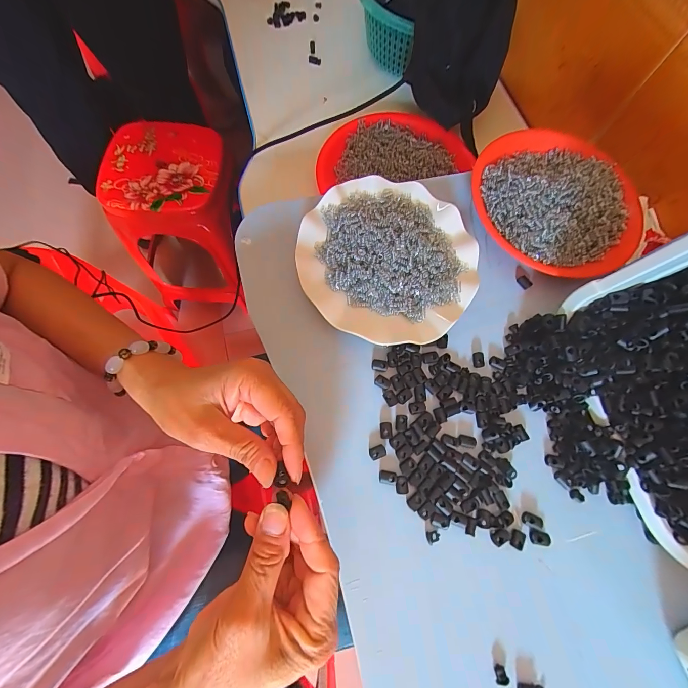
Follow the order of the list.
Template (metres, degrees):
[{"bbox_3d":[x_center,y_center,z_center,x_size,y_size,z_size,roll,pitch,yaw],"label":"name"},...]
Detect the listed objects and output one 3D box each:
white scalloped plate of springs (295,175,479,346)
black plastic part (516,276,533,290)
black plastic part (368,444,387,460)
[{"bbox_3d":[0.046,-0.087,0.328,0.176,0.035,0.178,1,71,-2],"label":"white scalloped plate of springs"},{"bbox_3d":[0.202,-0.069,0.353,0.010,0.008,0.016,-36,77,-13],"label":"black plastic part"},{"bbox_3d":[0.031,0.099,0.290,0.015,0.007,0.011,-21,74,-9],"label":"black plastic part"}]

